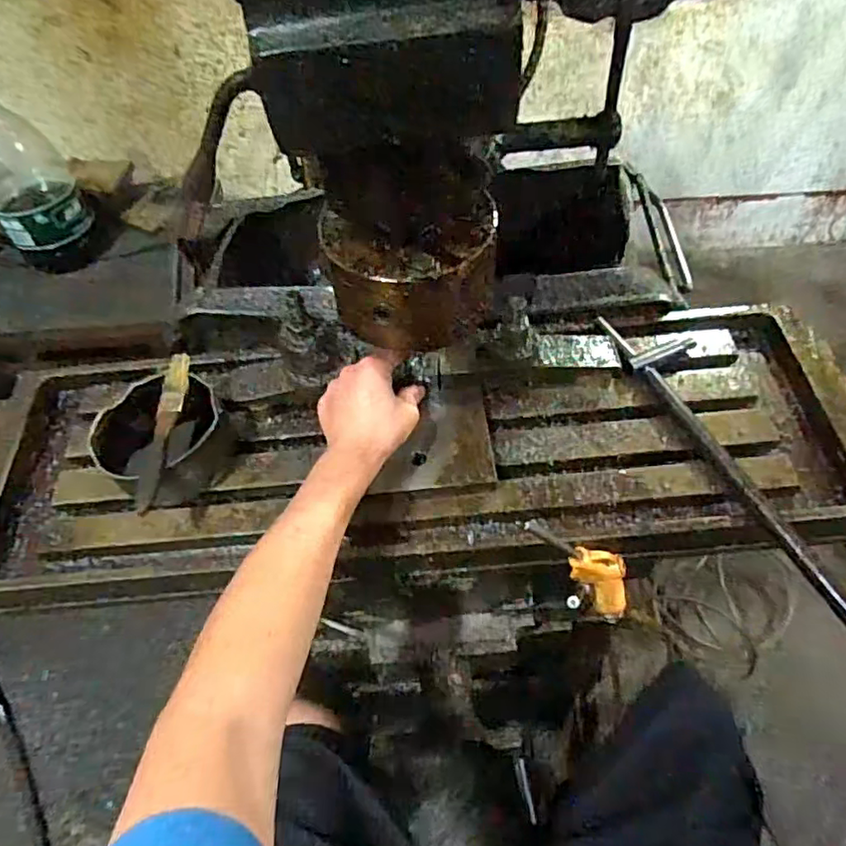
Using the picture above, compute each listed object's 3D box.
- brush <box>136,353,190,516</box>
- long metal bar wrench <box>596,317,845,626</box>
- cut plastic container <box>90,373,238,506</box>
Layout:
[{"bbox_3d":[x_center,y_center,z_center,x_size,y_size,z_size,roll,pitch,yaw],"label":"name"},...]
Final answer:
[{"bbox_3d":[-0.222,-0.001,0.533,0.023,0.017,0.163,-5,56,0],"label":"brush"},{"bbox_3d":[0.285,0.035,0.533,0.068,0.017,0.382,-21,57,-11],"label":"long metal bar wrench"},{"bbox_3d":[-0.223,0.012,0.541,0.094,0.058,0.102,-1,56,2],"label":"cut plastic container"}]

